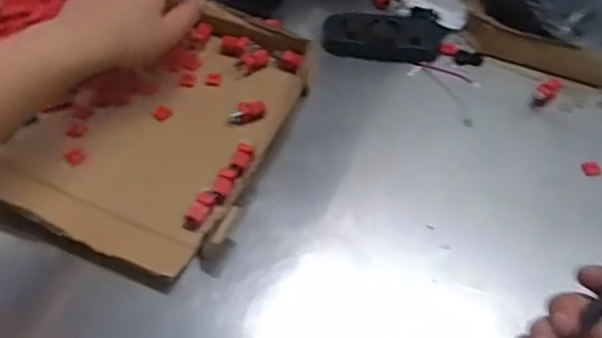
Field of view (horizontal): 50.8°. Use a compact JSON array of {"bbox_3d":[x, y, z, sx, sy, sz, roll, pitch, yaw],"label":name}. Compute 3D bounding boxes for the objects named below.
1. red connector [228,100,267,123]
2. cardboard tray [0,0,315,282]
[{"bbox_3d":[-0.046,-0.049,0.541,0.032,0.014,0.011,-9,52,-8],"label":"red connector"},{"bbox_3d":[-0.177,-0.071,0.551,0.330,0.038,0.262,20,55,15],"label":"cardboard tray"}]

